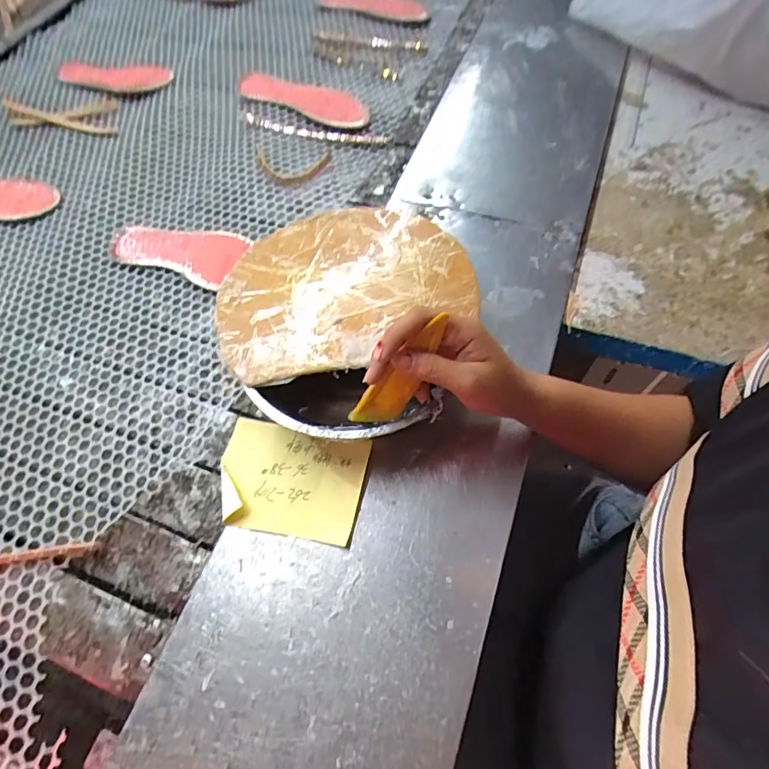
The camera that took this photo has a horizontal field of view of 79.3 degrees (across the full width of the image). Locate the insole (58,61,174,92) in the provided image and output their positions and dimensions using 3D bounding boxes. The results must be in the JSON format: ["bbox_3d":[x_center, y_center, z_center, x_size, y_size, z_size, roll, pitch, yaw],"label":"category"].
[{"bbox_3d":[-0.474,-0.545,0.819,0.212,0.009,0.069,9,63,8],"label":"insole"}]

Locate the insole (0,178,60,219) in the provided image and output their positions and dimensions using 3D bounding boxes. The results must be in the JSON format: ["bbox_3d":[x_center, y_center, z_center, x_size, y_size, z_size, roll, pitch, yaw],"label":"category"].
[{"bbox_3d":[-0.578,-0.290,0.681,0.224,0.012,0.078,25,66,15],"label":"insole"}]

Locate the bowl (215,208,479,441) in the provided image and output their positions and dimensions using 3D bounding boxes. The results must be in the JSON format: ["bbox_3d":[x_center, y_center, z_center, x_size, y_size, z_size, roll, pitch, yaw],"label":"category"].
[{"bbox_3d":[-0.037,-0.062,0.460,0.228,0.074,0.245,-1,62,2],"label":"bowl"}]

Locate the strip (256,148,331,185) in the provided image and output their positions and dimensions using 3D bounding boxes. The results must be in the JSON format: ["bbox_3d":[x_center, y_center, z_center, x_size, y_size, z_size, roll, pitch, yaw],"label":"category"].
[{"bbox_3d":[-0.130,-0.303,0.648,0.101,0.007,0.072,1,58,0],"label":"strip"}]

